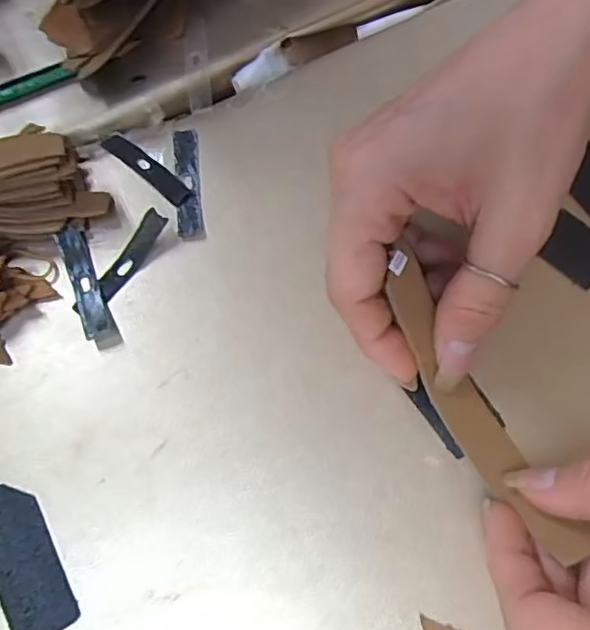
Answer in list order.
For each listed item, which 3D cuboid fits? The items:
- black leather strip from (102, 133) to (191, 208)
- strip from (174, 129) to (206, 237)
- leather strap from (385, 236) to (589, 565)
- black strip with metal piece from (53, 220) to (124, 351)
[{"bbox_3d":[-0.067,-0.067,0.272,0.054,0.004,0.010,40,75,17],"label":"black leather strip"},{"bbox_3d":[-0.047,-0.058,0.268,0.011,0.004,0.053,-8,68,0],"label":"strip"},{"bbox_3d":[0.059,0.027,0.209,0.016,0.028,0.109,-26,81,-8],"label":"leather strap"},{"bbox_3d":[-0.085,-0.012,0.250,0.012,0.007,0.056,-23,69,-6],"label":"black strip with metal piece"}]

